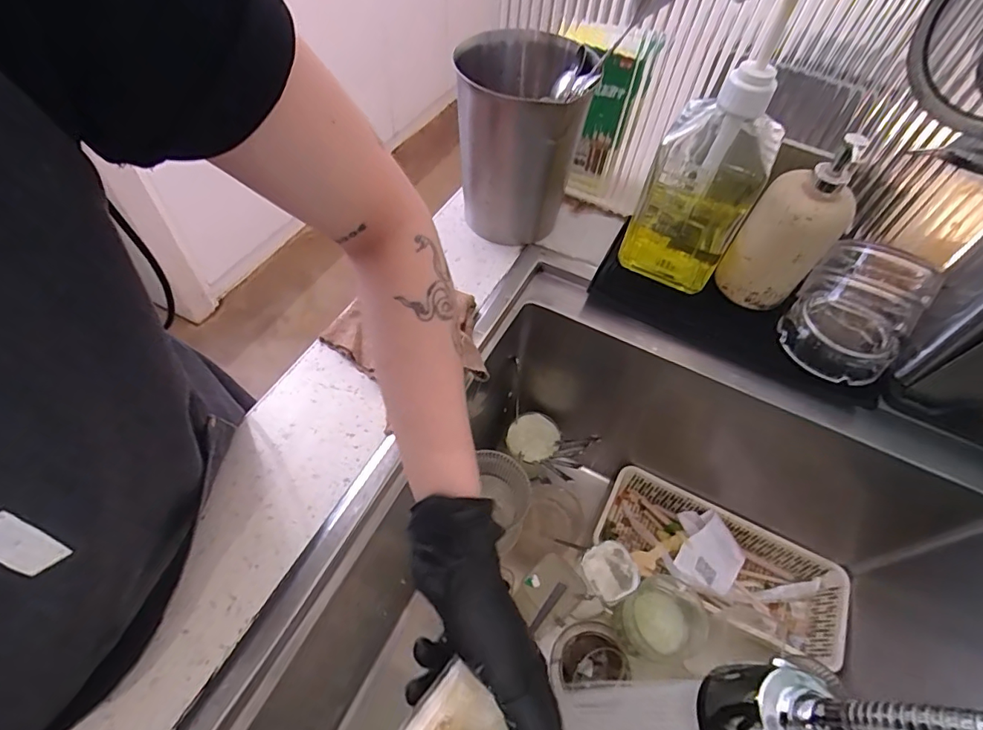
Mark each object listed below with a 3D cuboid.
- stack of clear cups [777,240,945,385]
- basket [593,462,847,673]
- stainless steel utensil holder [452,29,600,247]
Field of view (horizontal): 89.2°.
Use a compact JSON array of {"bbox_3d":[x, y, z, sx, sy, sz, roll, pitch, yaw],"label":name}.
[{"bbox_3d":[0.360,-0.050,0.497,0.105,0.097,0.106,37,60,21],"label":"stack of clear cups"},{"bbox_3d":[0.297,0.267,0.663,0.314,0.065,0.132,25,57,14],"label":"basket"},{"bbox_3d":[0.031,-0.246,0.563,0.133,0.180,0.129,7,54,1],"label":"stainless steel utensil holder"}]

